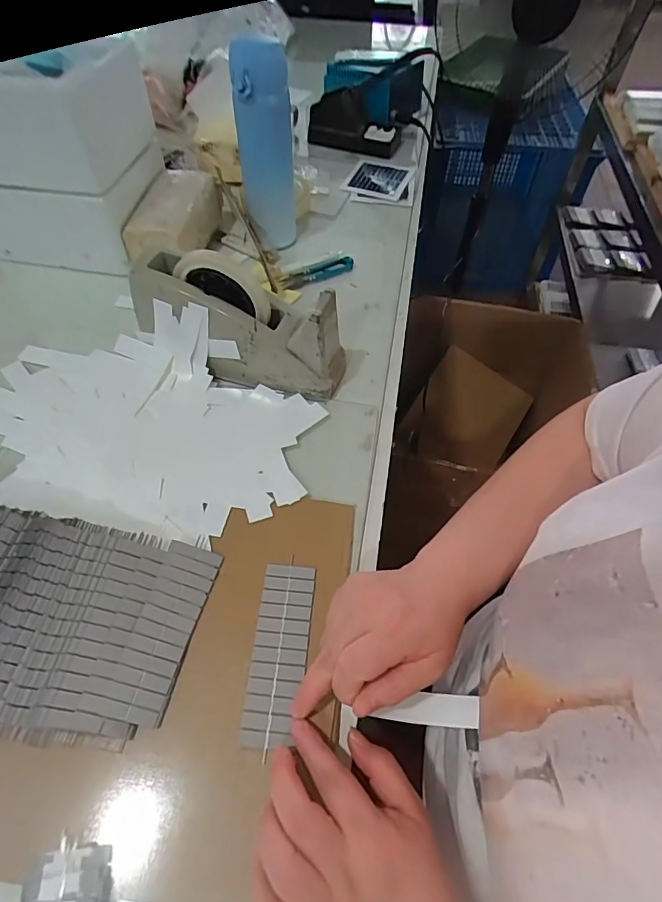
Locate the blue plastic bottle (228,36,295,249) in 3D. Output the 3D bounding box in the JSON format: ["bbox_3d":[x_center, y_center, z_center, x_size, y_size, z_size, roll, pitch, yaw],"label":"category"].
[{"bbox_3d":[-0.080,-0.368,0.585,0.065,0.213,0.057,-4,55,-4],"label":"blue plastic bottle"}]

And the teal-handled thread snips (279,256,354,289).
[{"bbox_3d":[-0.017,-0.231,0.617,0.102,0.008,0.027,-25,59,-18],"label":"teal-handled thread snips"}]

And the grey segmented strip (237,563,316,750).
[{"bbox_3d":[-0.037,0.144,0.350,0.039,0.004,0.124,5,55,2],"label":"grey segmented strip"}]

